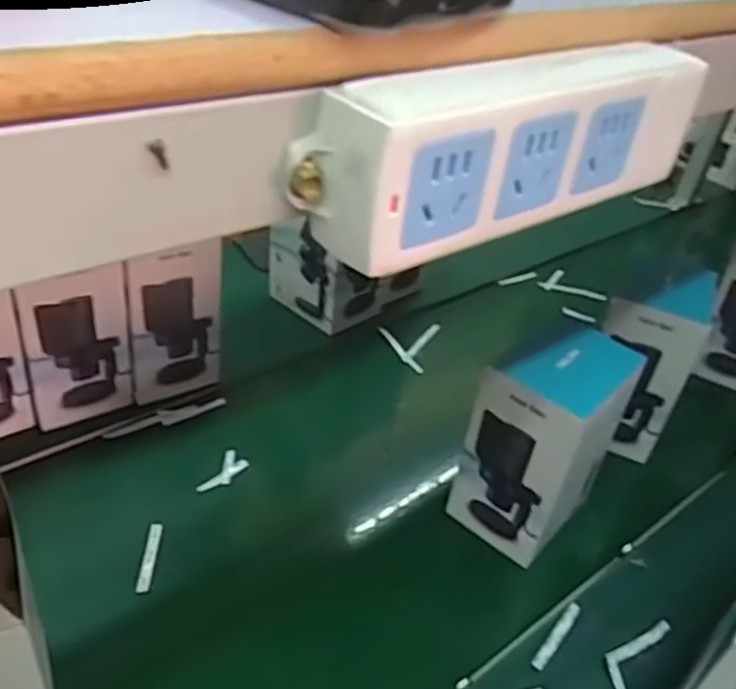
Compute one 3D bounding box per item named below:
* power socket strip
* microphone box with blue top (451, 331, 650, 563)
[{"bbox_3d":[0.054,-0.071,0.248,0.174,0.055,0.027,-23,45,-32],"label":"power socket strip"},{"bbox_3d":[0.198,0.110,0.812,0.113,0.222,0.155,31,44,30],"label":"microphone box with blue top"}]

